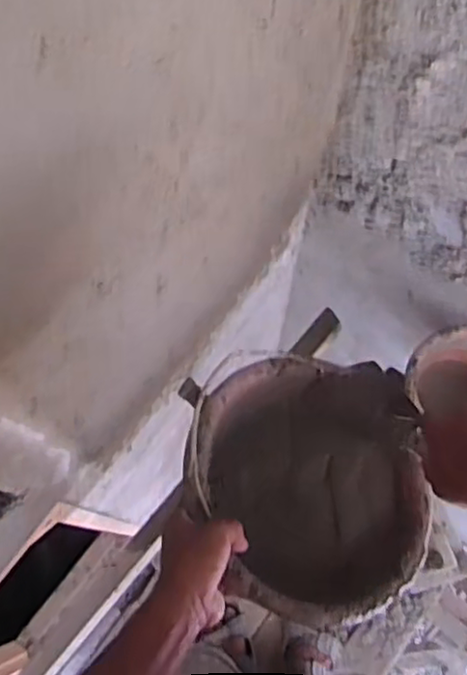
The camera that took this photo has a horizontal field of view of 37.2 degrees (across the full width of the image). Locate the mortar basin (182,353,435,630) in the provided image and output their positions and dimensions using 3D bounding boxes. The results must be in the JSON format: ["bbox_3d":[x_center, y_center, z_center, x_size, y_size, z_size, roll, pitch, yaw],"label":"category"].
[{"bbox_3d":[0.074,0.146,0.694,0.217,0.117,0.245,-12,74,-4],"label":"mortar basin"}]

